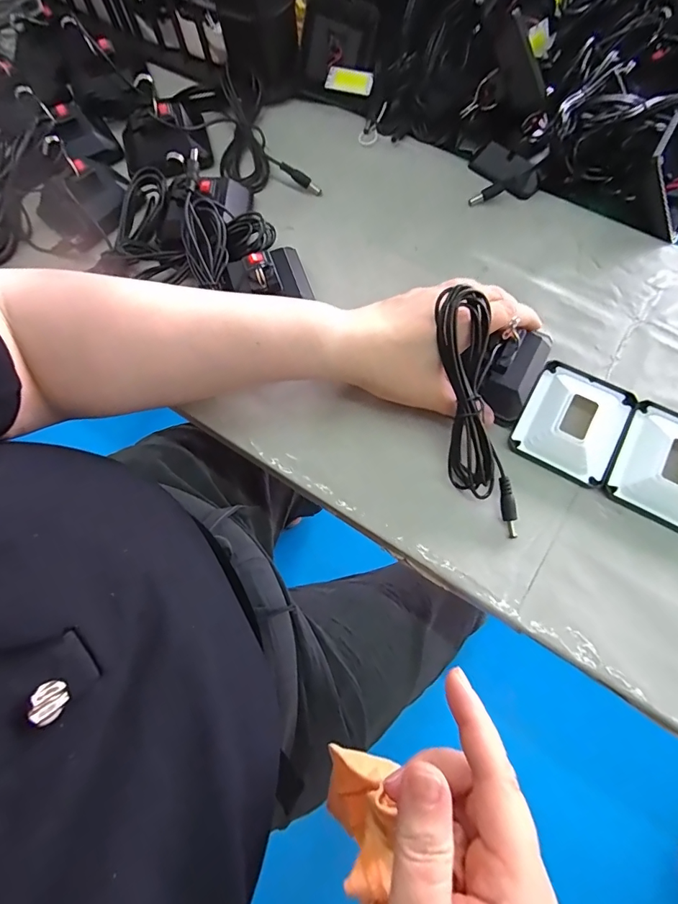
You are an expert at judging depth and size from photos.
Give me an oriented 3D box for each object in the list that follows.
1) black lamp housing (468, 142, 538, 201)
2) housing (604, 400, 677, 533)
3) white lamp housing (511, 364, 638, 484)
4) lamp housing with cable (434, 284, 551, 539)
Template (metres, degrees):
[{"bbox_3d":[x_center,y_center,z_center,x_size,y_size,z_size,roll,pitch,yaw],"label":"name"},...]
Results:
[{"bbox_3d":[0.144,-0.246,0.391,0.026,0.017,0.062,-37,74,-10],"label":"black lamp housing"},{"bbox_3d":[0.229,0.007,0.302,0.067,0.016,0.082,30,75,12],"label":"housing"},{"bbox_3d":[0.168,-0.024,0.314,0.066,0.017,0.081,30,75,11],"label":"white lamp housing"},{"bbox_3d":[0.095,-0.034,0.286,0.083,0.074,0.129,16,72,8],"label":"lamp housing with cable"}]

